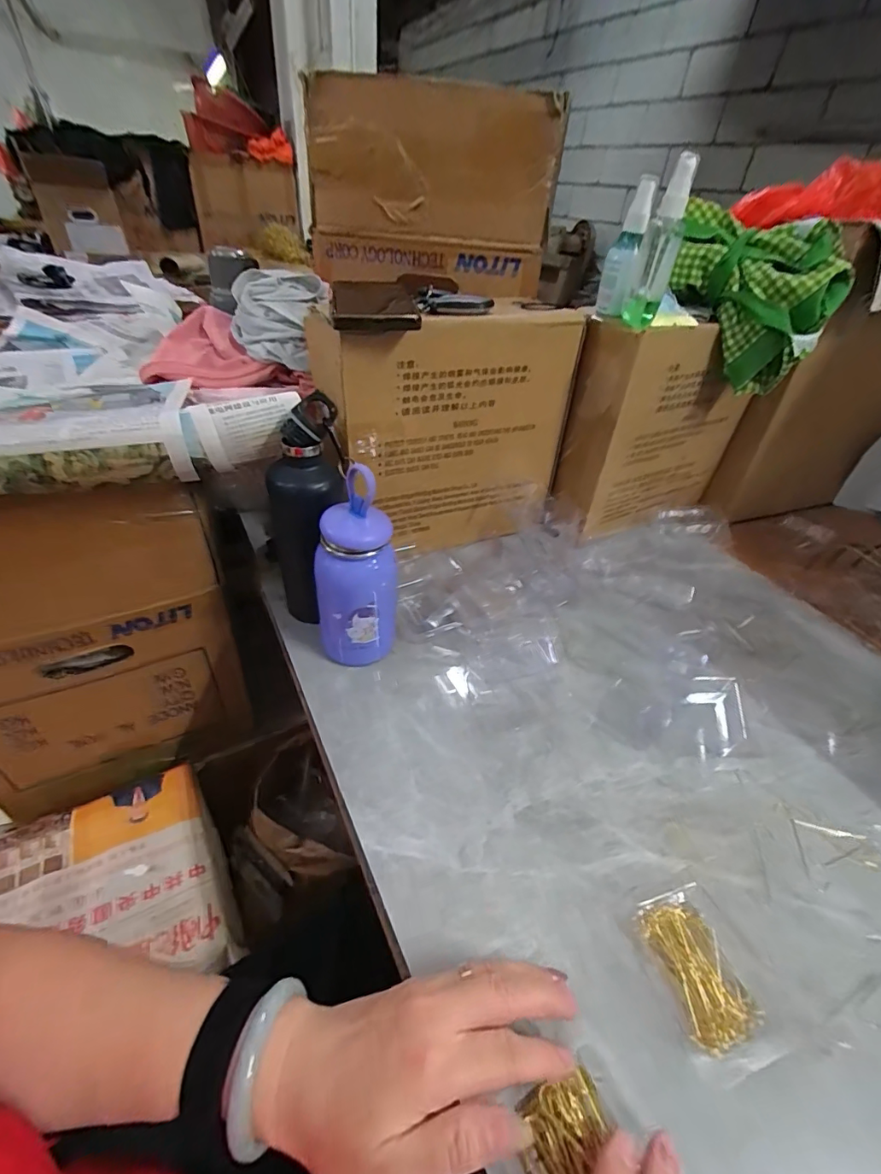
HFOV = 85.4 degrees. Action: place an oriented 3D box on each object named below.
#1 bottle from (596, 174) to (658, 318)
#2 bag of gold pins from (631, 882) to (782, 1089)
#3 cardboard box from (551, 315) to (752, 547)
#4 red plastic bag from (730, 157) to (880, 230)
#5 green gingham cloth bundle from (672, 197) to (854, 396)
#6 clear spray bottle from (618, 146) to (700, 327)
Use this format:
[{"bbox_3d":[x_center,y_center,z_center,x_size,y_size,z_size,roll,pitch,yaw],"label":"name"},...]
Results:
[{"bbox_3d":[0.194,-0.351,0.494,0.033,0.120,0.029,21,21,16],"label":"bottle"},{"bbox_3d":[0.160,0.238,0.292,0.048,0.017,0.085,-9,43,-18],"label":"bag of gold pins"},{"bbox_3d":[0.295,-0.221,0.654,0.279,0.244,0.088,-20,47,-28],"label":"cardboard box"},{"bbox_3d":[0.470,-0.473,0.578,0.197,0.068,0.051,21,42,18],"label":"red plastic bag"},{"bbox_3d":[0.336,-0.324,0.545,0.191,0.151,0.069,28,44,24],"label":"green gingham cloth bundle"},{"bbox_3d":[0.217,-0.335,0.470,0.033,0.134,0.034,17,41,14],"label":"clear spray bottle"}]

